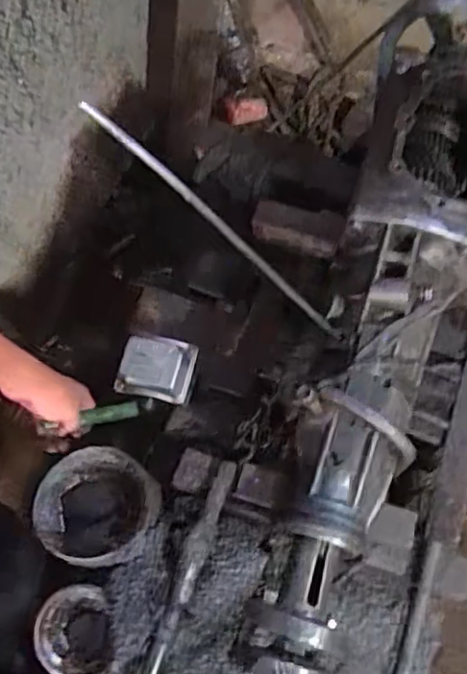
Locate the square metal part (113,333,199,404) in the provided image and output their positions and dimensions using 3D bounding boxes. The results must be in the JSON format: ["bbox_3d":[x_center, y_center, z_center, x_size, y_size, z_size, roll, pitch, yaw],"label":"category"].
[{"bbox_3d":[-0.090,0.035,0.712,0.084,0.024,0.074,12,65,5],"label":"square metal part"}]

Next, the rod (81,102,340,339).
[{"bbox_3d":[0.001,-0.076,0.480,0.013,0.298,0.010,-1,60,45],"label":"rod"}]

